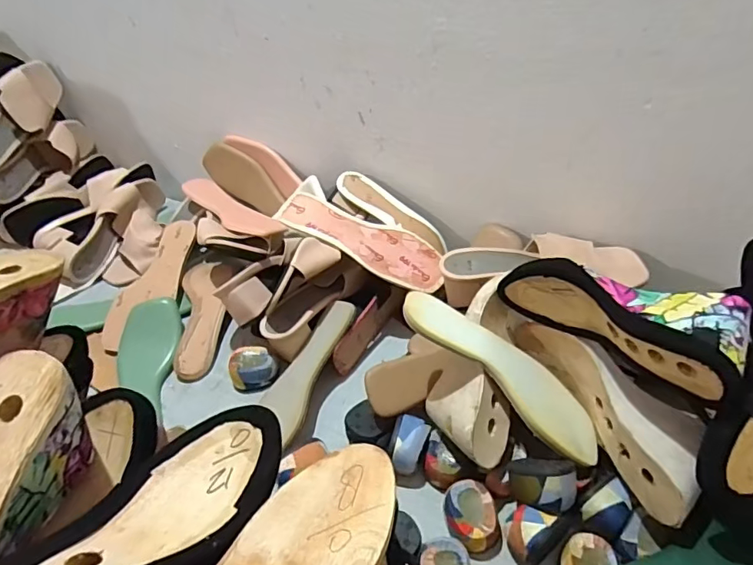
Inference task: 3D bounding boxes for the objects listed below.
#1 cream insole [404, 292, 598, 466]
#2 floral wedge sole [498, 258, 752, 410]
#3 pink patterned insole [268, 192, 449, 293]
[{"bbox_3d":[0.133,0.090,0.522,0.242,0.011,0.072,39,53,1],"label":"cream insole"},{"bbox_3d":[0.228,0.030,0.479,0.087,0.081,0.236,-27,26,-22],"label":"floral wedge sole"},{"bbox_3d":[-0.018,-0.059,0.689,0.232,0.022,0.078,25,48,4],"label":"pink patterned insole"}]

